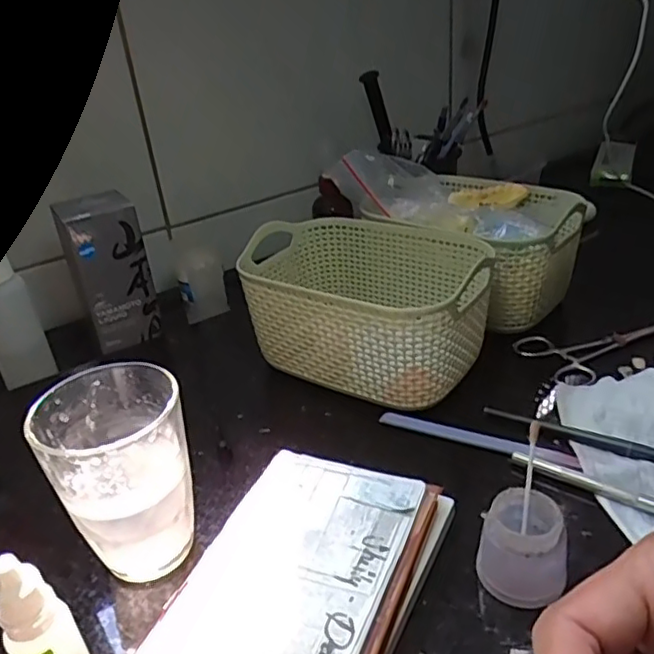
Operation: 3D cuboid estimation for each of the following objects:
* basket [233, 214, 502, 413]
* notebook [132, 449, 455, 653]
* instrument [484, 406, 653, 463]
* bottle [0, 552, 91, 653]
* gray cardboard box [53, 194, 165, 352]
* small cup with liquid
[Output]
[{"bbox_3d":[0.028,-0.014,0.447,0.169,0.085,0.120,17,38,35],"label":"basket"},{"bbox_3d":[-0.014,0.122,0.277,0.096,0.026,0.151,8,33,25],"label":"notebook"},{"bbox_3d":[0.173,0.067,0.350,0.164,0.004,0.012,13,36,31],"label":"instrument"},{"bbox_3d":[-0.113,0.122,0.243,0.024,0.077,0.021,-28,36,-31],"label":"bottle"},{"bbox_3d":[-0.177,-0.046,0.507,0.058,0.118,0.044,-19,32,-19],"label":"gray cardboard box"},{"bbox_3d":[0.090,0.101,0.281,0.036,0.039,0.033,-5,30,3],"label":"small cup with liquid"}]

